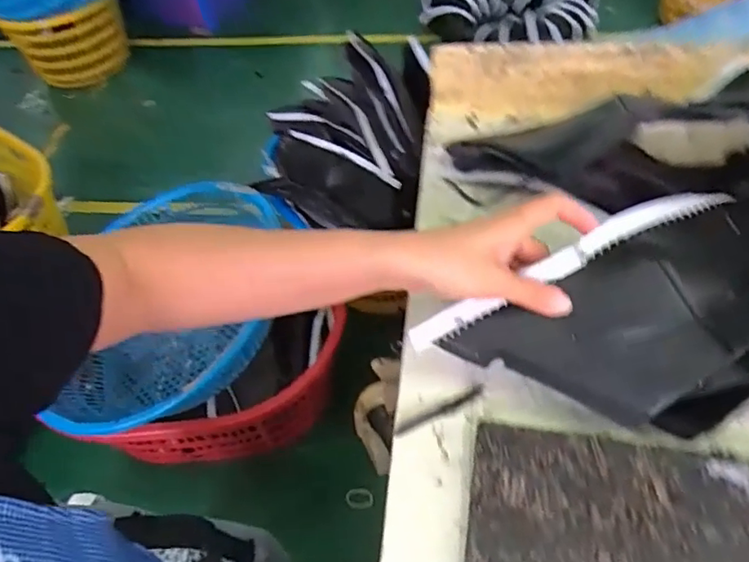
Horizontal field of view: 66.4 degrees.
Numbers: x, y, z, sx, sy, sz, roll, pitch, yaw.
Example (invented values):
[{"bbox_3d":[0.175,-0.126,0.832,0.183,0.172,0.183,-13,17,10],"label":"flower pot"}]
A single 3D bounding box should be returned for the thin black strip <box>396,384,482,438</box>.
[{"bbox_3d":[0.051,0.100,0.440,0.075,0.008,0.008,-22,52,-12],"label":"thin black strip"}]

